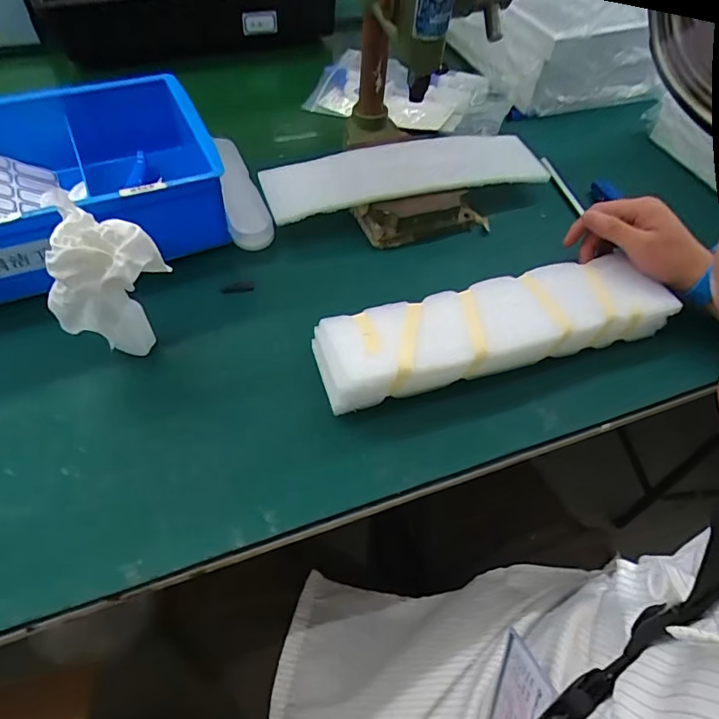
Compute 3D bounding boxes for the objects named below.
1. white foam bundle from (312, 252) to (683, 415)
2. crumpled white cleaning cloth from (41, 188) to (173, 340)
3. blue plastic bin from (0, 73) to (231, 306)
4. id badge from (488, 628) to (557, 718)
[{"bbox_3d":[0.122,-0.031,0.447,0.323,0.034,0.078,-14,56,-14],"label":"white foam bundle"},{"bbox_3d":[-0.191,-0.048,0.385,0.069,0.124,0.067,10,54,3],"label":"crumpled white cleaning cloth"},{"bbox_3d":[-0.307,-0.164,0.461,0.338,0.123,0.191,-19,58,-17],"label":"blue plastic bin"},{"bbox_3d":[0.091,0.225,0.300,0.005,0.056,0.093,16,91,-5],"label":"id badge"}]

